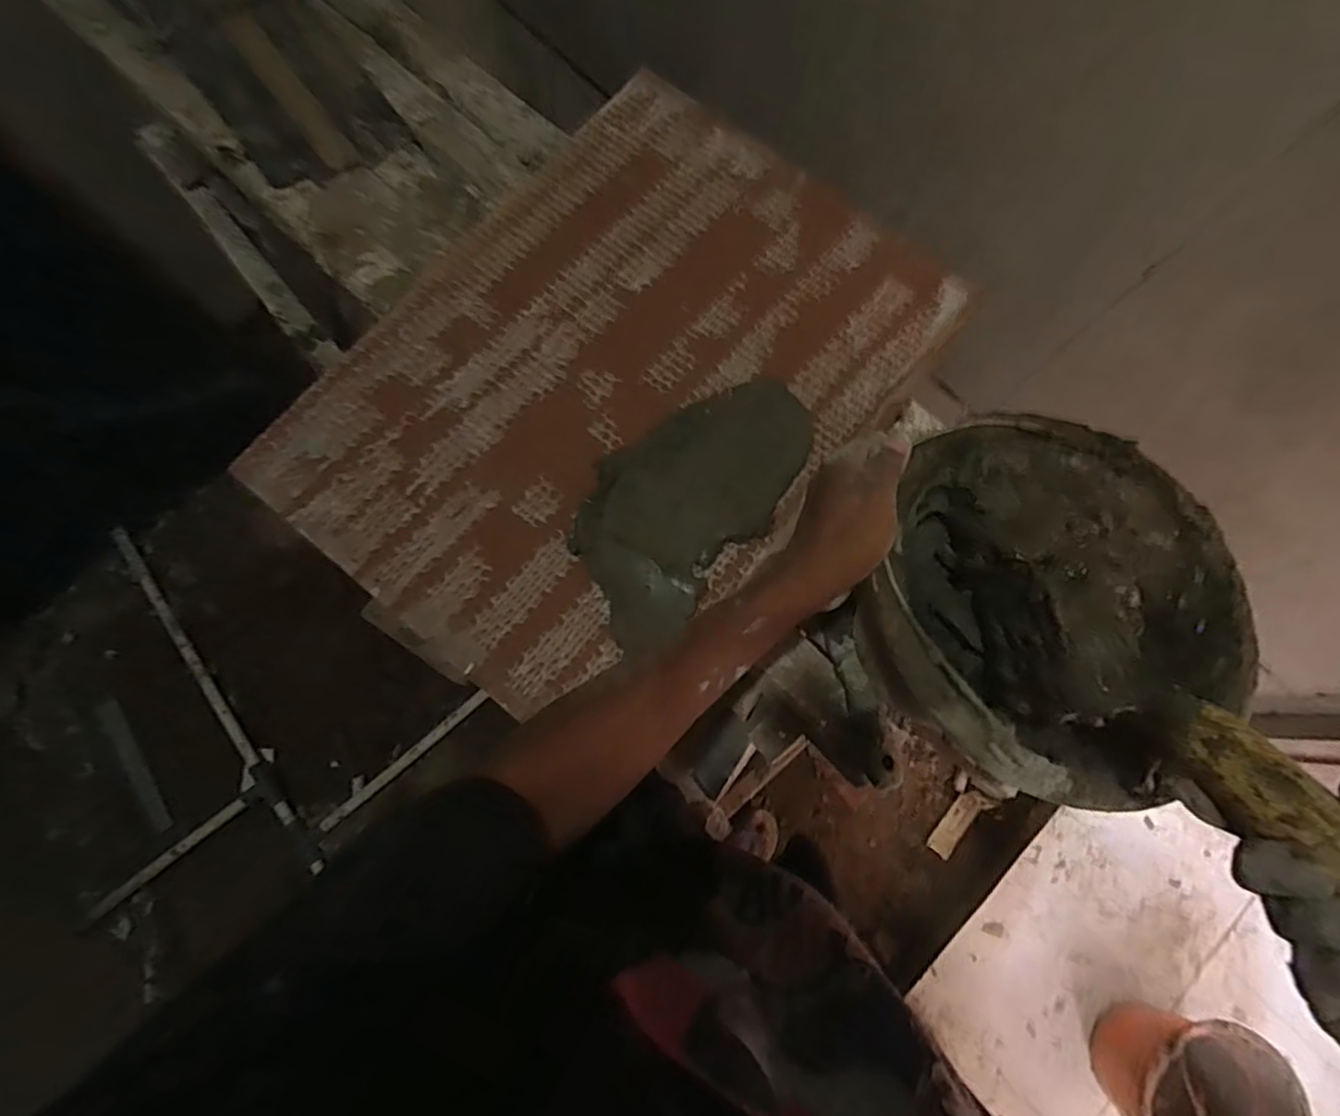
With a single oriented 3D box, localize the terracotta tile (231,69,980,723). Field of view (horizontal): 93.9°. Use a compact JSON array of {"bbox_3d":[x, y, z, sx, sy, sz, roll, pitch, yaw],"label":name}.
[{"bbox_3d":[-0.049,-0.170,0.598,0.432,0.014,0.582,37,80,7],"label":"terracotta tile"}]

